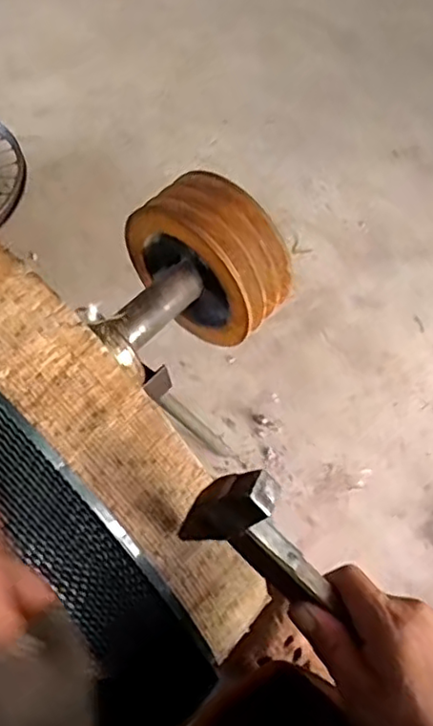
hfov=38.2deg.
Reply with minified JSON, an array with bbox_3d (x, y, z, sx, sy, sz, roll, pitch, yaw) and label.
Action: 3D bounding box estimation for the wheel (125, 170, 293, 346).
[{"bbox_3d":[-0.009,-0.124,0.758,0.190,0.175,0.094,31,61,25],"label":"wheel"}]

